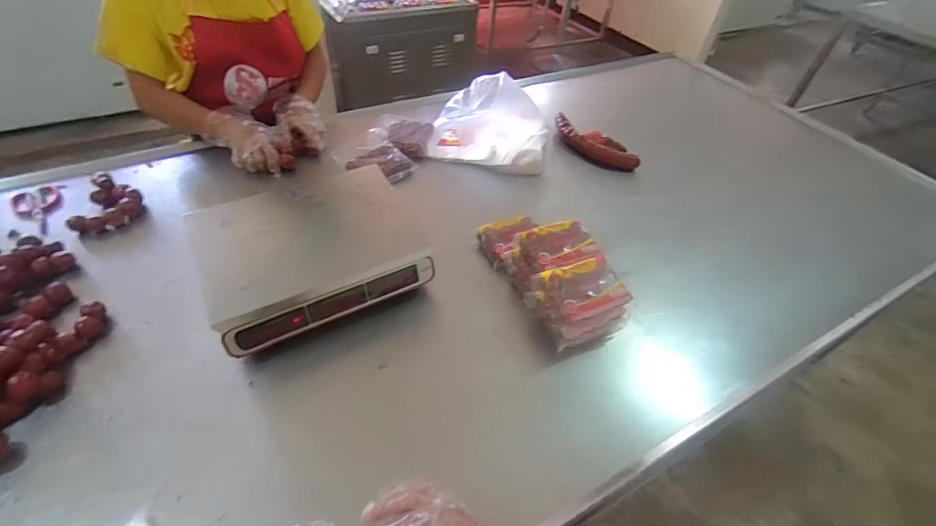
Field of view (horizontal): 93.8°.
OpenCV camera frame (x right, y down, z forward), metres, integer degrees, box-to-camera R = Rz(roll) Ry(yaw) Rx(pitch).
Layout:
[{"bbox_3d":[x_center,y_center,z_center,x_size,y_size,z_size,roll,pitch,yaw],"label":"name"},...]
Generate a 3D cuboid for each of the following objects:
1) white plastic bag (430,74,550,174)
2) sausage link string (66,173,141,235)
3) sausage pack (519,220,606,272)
[{"bbox_3d":[0.052,-0.340,1.069,0.296,0.156,0.172,12,47,6],"label":"white plastic bag"},{"bbox_3d":[-0.727,-0.127,0.892,0.108,0.030,0.162,-2,47,-7],"label":"sausage link string"},{"bbox_3d":[0.163,-0.030,0.781,0.123,0.026,0.092,-13,50,-17],"label":"sausage pack"}]

